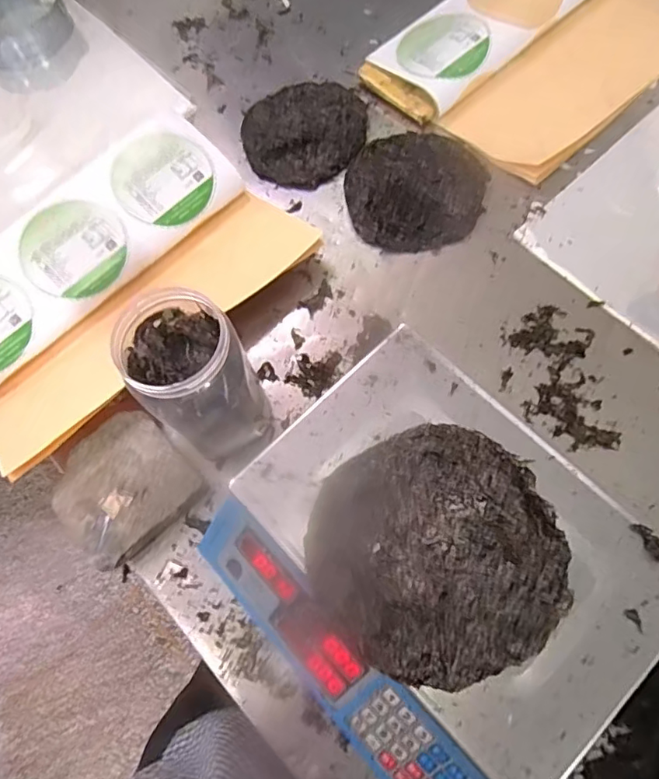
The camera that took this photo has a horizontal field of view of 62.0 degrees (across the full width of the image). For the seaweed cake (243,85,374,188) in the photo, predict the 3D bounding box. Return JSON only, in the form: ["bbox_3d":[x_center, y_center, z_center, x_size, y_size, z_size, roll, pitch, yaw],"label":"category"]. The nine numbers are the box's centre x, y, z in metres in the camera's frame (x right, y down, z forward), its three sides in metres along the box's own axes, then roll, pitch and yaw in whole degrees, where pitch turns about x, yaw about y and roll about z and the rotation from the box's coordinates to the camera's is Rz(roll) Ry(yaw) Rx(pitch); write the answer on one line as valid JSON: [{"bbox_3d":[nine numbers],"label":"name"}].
[{"bbox_3d":[-0.039,-0.406,0.857,0.186,0.023,0.202,-1,68,3],"label":"seaweed cake"}]

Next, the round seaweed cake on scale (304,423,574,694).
[{"bbox_3d":[0.083,0.128,0.436,0.185,0.023,0.190,-1,68,3],"label":"round seaweed cake on scale"}]

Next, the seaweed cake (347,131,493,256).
[{"bbox_3d":[0.125,-0.294,0.802,0.196,0.026,0.211,-1,68,3],"label":"seaweed cake"}]

